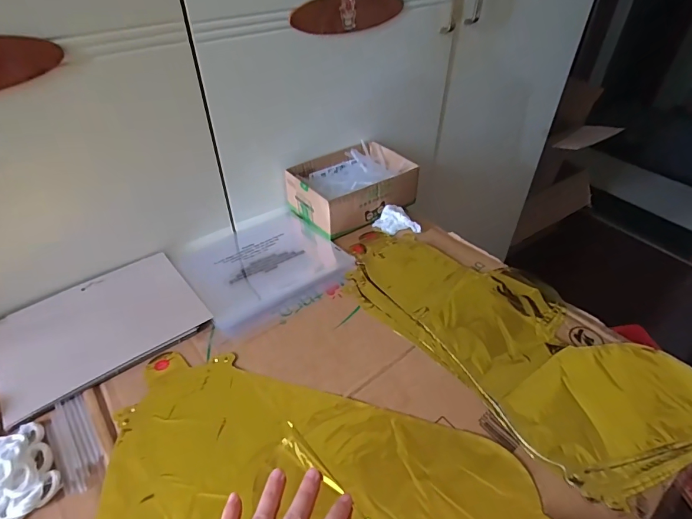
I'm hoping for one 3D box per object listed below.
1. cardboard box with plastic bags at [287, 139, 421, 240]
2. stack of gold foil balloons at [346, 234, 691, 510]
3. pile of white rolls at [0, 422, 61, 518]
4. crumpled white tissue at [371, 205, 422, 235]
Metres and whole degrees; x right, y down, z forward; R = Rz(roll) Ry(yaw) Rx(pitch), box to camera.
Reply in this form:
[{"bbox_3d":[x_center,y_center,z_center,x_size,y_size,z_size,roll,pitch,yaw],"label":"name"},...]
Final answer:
[{"bbox_3d":[0.010,-0.119,0.659,0.191,0.064,0.136,-23,46,-25],"label":"cardboard box with plastic bags"},{"bbox_3d":[0.187,0.084,0.477,0.201,0.011,0.415,-32,51,-32],"label":"stack of gold foil balloons"},{"bbox_3d":[-0.288,0.188,0.342,0.093,0.022,0.072,30,49,29],"label":"pile of white rolls"},{"bbox_3d":[0.082,-0.059,0.630,0.066,0.020,0.047,31,50,30],"label":"crumpled white tissue"}]

